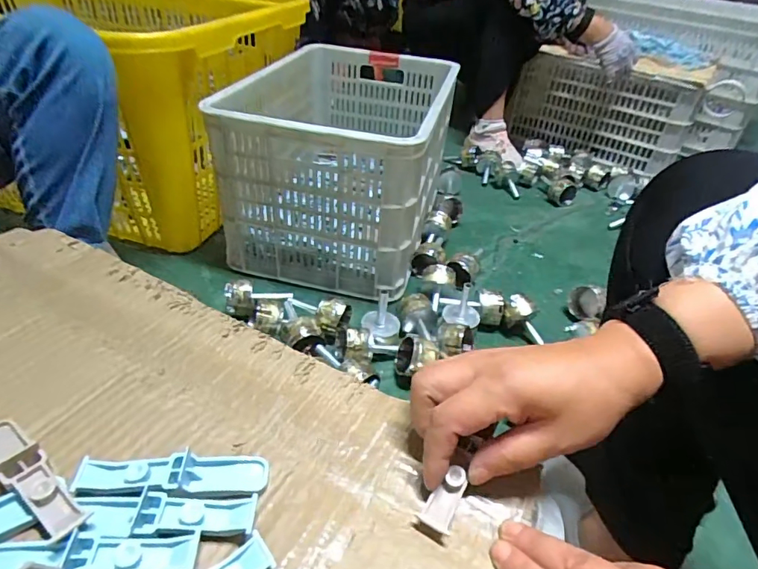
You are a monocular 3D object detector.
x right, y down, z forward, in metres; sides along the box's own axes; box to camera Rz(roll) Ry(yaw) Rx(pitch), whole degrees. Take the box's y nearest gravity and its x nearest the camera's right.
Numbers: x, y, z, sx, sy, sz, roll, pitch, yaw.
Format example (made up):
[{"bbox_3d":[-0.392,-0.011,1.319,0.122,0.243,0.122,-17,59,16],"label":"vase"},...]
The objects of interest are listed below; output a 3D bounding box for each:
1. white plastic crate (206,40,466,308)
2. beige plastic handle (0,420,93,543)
[{"bbox_3d":[-0.066,-0.272,0.973,0.369,0.292,0.528,11,39,6],"label":"white plastic crate"},{"bbox_3d":[-0.187,0.100,0.250,0.097,0.011,0.020,28,44,26],"label":"beige plastic handle"}]

